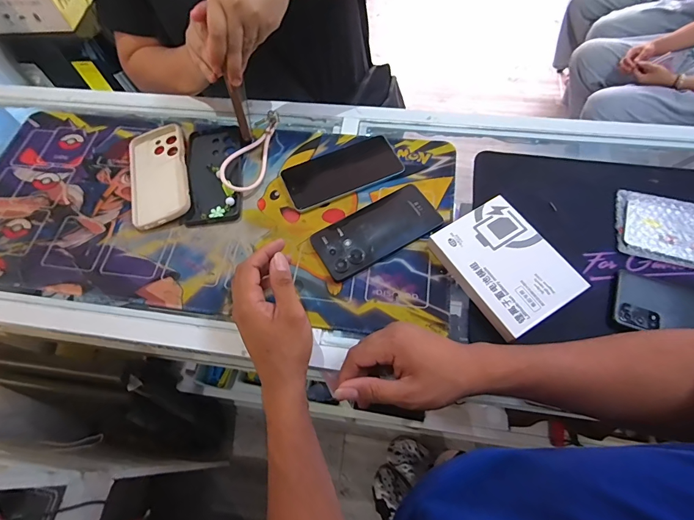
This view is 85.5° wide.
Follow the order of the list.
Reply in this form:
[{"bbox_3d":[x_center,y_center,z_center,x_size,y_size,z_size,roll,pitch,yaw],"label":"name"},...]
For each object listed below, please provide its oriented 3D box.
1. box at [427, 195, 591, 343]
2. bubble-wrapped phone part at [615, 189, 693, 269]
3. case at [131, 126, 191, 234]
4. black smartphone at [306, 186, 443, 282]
[{"bbox_3d":[0.184,0.005,0.441,0.112,0.024,0.145,-30,66,-11],"label":"box"},{"bbox_3d":[0.423,-0.030,0.451,0.176,0.010,0.091,15,66,10],"label":"bubble-wrapped phone part"},{"bbox_3d":[-0.267,-0.125,0.531,0.081,0.013,0.174,-16,64,-5],"label":"case"},{"bbox_3d":[0.038,-0.040,0.480,0.158,0.011,0.076,-30,66,-11],"label":"black smartphone"}]

